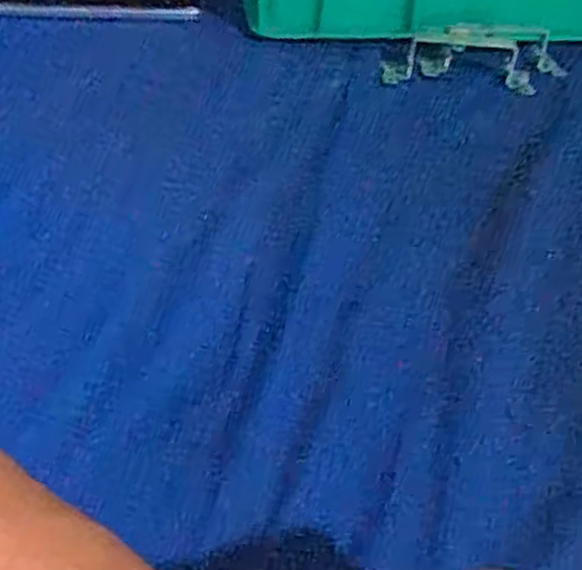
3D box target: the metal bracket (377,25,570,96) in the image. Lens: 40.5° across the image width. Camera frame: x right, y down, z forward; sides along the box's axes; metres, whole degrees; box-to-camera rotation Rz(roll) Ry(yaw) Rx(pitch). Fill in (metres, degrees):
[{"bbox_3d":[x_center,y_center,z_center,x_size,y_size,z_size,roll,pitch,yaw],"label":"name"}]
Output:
[{"bbox_3d":[0.132,-0.158,0.549,0.128,0.052,0.023,0,42,-6],"label":"metal bracket"}]

